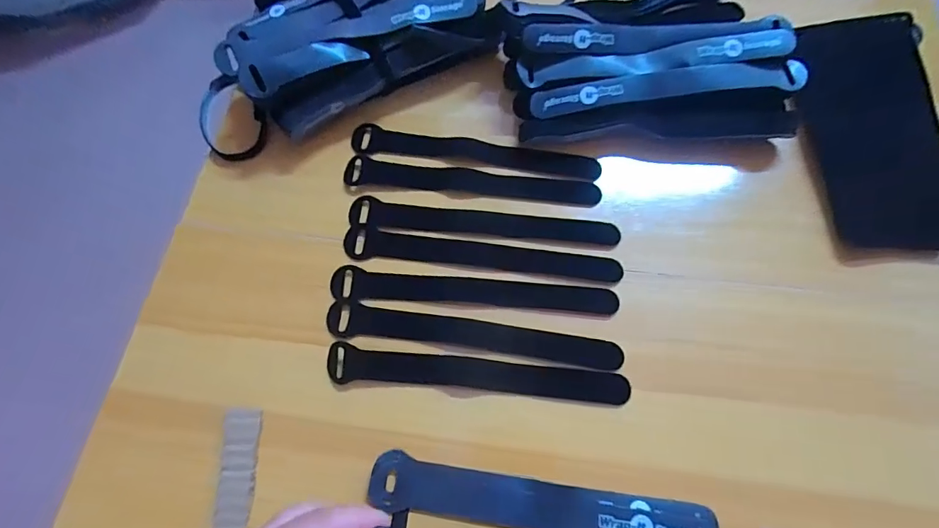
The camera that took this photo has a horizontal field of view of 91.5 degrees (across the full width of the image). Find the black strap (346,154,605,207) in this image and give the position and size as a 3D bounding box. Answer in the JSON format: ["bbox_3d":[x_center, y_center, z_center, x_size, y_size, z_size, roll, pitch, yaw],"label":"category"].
[{"bbox_3d":[0.001,-0.065,0.355,0.192,0.011,0.026,5,68,4],"label":"black strap"}]

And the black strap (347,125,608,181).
[{"bbox_3d":[0.004,-0.088,0.364,0.194,0.008,0.027,8,69,5],"label":"black strap"}]

